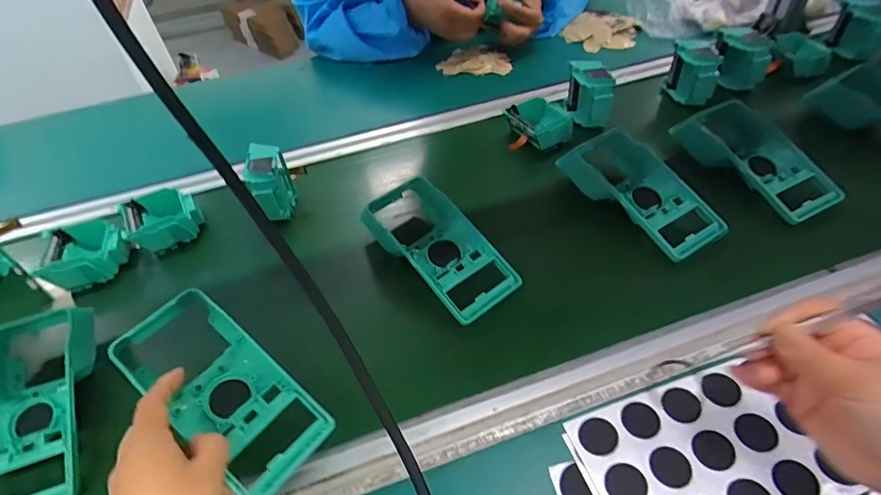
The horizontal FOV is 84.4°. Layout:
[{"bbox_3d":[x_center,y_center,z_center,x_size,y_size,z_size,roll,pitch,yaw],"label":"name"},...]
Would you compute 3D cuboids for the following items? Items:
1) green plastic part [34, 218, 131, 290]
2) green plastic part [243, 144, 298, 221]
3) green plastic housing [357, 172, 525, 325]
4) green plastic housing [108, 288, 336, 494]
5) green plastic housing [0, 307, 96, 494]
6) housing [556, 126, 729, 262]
[{"bbox_3d":[-0.402,0.006,0.558,0.093,0.035,0.086,-22,47,-16],"label":"green plastic part"},{"bbox_3d":[-0.205,-0.072,0.585,0.046,0.078,0.075,-14,47,-8],"label":"green plastic part"},{"bbox_3d":[-0.003,-0.004,0.520,0.087,0.049,0.176,-35,52,-24],"label":"green plastic housing"},{"bbox_3d":[-0.172,0.113,0.388,0.175,0.039,0.081,36,57,18],"label":"green plastic housing"},{"bbox_3d":[-0.353,0.129,0.422,0.099,0.049,0.193,-16,47,-9],"label":"green plastic housing"},{"bbox_3d":[0.224,-0.069,0.563,0.090,0.057,0.194,-26,49,-18],"label":"housing"}]

